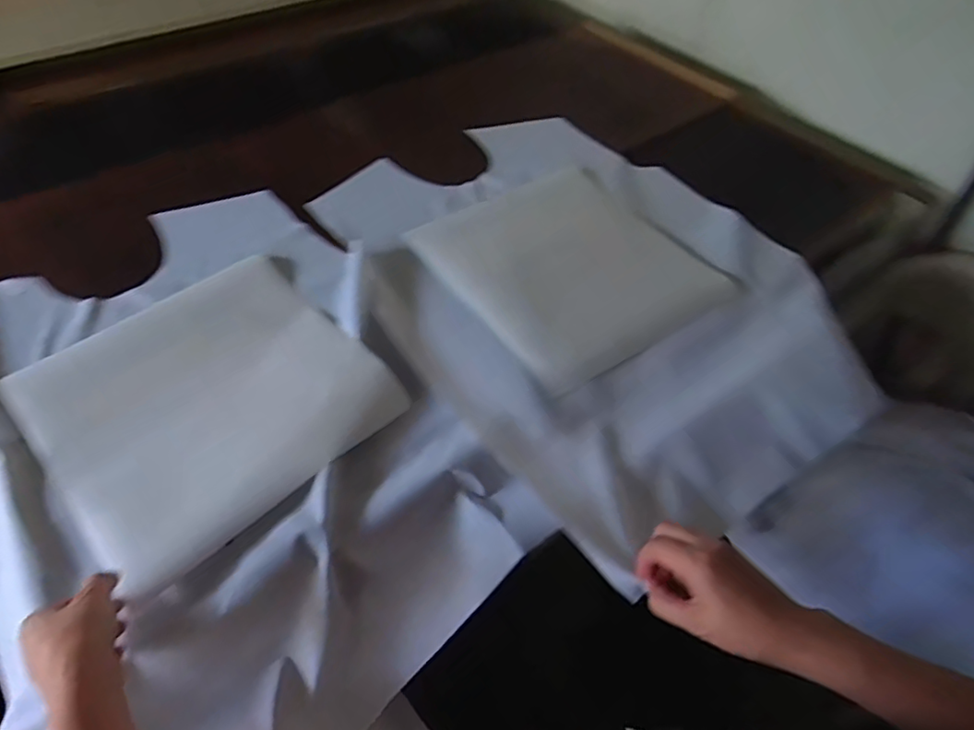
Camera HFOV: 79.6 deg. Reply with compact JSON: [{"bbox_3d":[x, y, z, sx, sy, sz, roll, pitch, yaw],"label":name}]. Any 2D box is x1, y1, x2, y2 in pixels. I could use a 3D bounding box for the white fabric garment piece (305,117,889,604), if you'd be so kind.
[{"bbox_3d":[0.104,-0.105,0.783,0.534,0.074,0.691,-27,56,-23],"label":"white fabric garment piece"}]

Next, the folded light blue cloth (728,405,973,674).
[{"bbox_3d":[0.713,0.262,0.896,0.550,0.188,0.387,14,86,22],"label":"folded light blue cloth"}]

